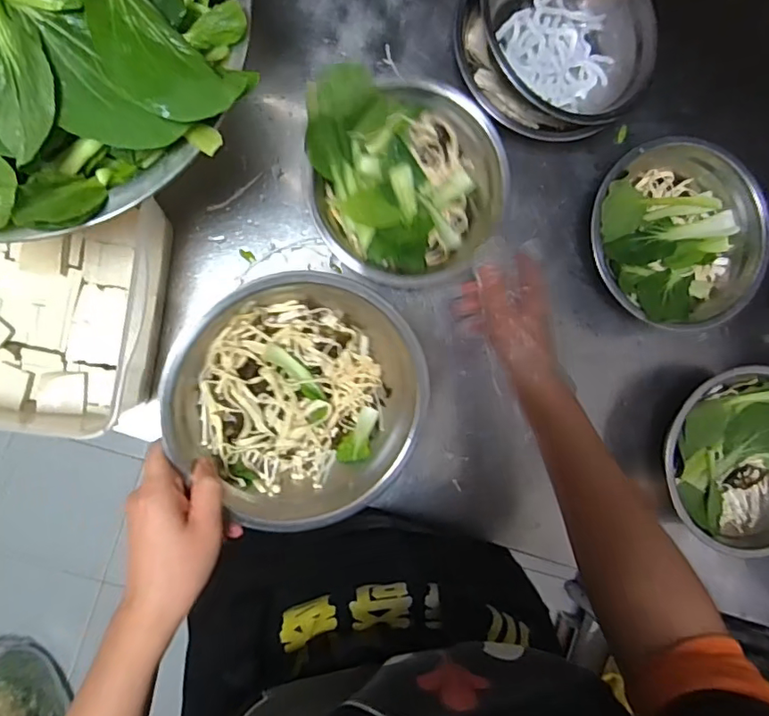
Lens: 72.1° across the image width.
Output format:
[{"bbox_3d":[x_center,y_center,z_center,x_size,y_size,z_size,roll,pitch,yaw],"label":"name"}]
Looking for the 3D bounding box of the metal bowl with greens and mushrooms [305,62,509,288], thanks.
[{"bbox_3d":[0.022,-0.171,0.522,0.186,0.072,0.191,-4,91,-8],"label":"metal bowl with greens and mushrooms"}]

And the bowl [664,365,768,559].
[{"bbox_3d":[0.376,0.103,0.568,0.178,0.080,0.187,0,91,-8],"label":"bowl"}]

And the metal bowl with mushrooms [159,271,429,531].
[{"bbox_3d":[-0.062,0.035,0.409,0.184,0.074,0.186,0,91,-8],"label":"metal bowl with mushrooms"}]

